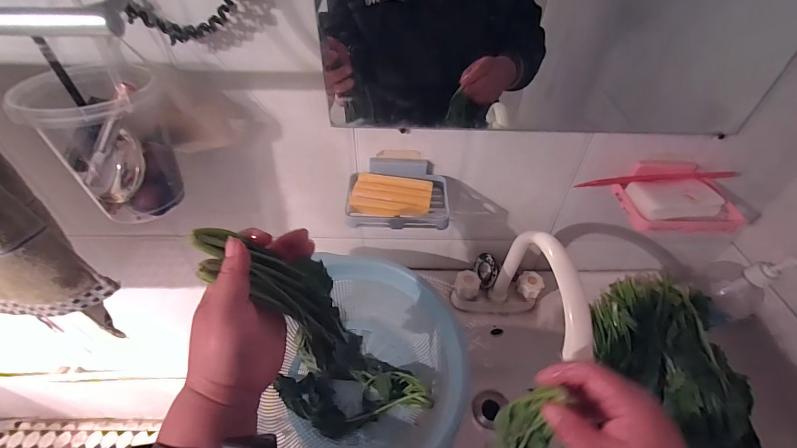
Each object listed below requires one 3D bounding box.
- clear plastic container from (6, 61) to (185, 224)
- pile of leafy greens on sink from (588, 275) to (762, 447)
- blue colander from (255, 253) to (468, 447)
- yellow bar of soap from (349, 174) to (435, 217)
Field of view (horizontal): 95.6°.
[{"bbox_3d":[-0.301,-0.090,0.394,0.109,0.138,0.121,-21,49,-20],"label":"clear plastic container"},{"bbox_3d":[0.389,0.190,0.517,0.159,0.081,0.235,-3,45,-3],"label":"pile of leafy greens on sink"},{"bbox_3d":[-0.041,0.206,0.474,0.257,0.130,0.264,27,51,23],"label":"blue colander"},{"bbox_3d":[-0.008,-0.036,0.459,0.096,0.021,0.053,6,46,5],"label":"yellow bar of soap"}]

